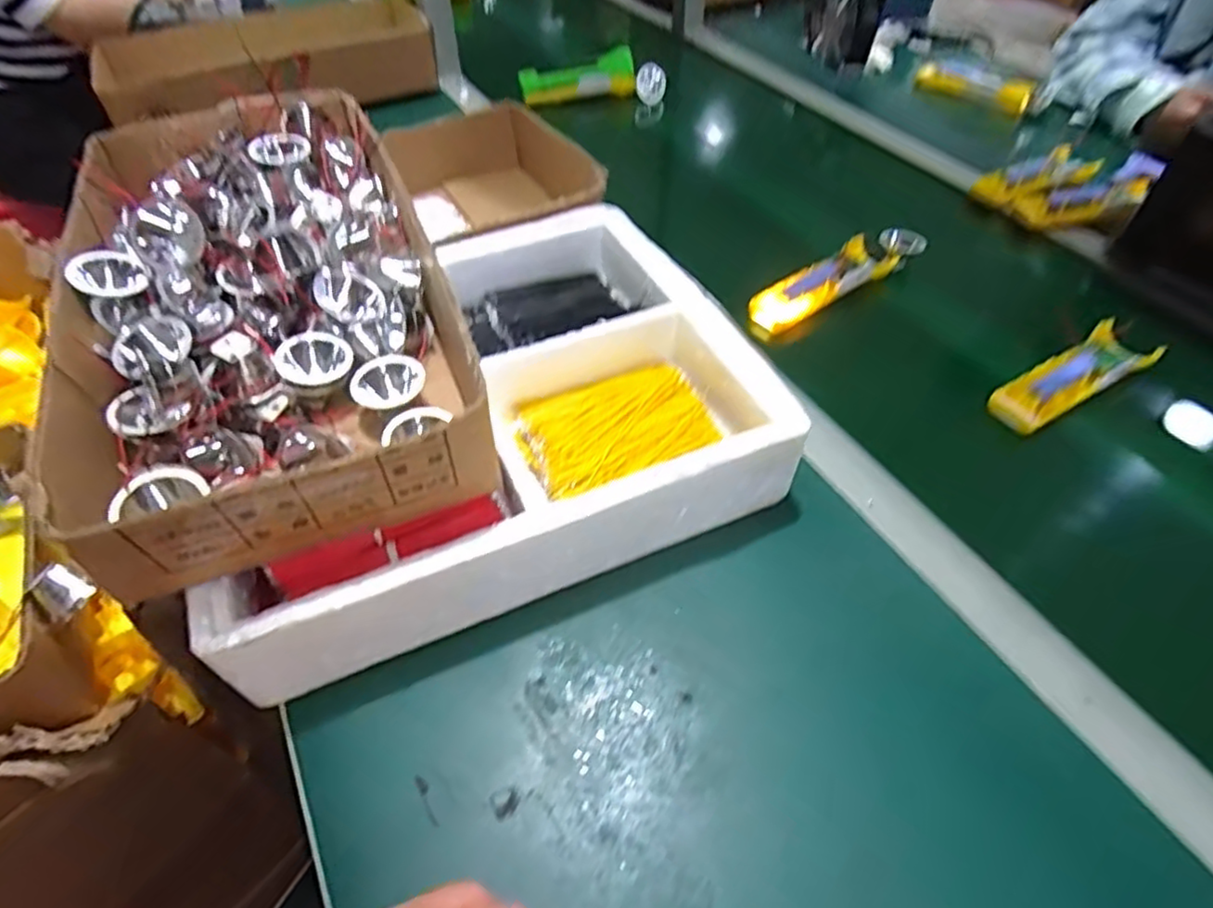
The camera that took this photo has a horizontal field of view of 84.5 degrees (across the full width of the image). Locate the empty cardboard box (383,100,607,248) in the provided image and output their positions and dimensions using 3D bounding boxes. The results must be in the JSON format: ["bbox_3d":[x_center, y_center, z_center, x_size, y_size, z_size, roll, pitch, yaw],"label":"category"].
[{"bbox_3d":[-0.123,-0.274,0.732,0.160,0.107,0.229,-20,52,-17],"label":"empty cardboard box"}]

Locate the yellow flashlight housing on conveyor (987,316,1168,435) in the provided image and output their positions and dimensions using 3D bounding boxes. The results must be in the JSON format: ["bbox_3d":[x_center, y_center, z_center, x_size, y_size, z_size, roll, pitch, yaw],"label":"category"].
[{"bbox_3d":[0.401,-0.065,0.570,0.157,0.028,0.053,-26,54,-21],"label":"yellow flashlight housing on conveyor"}]

